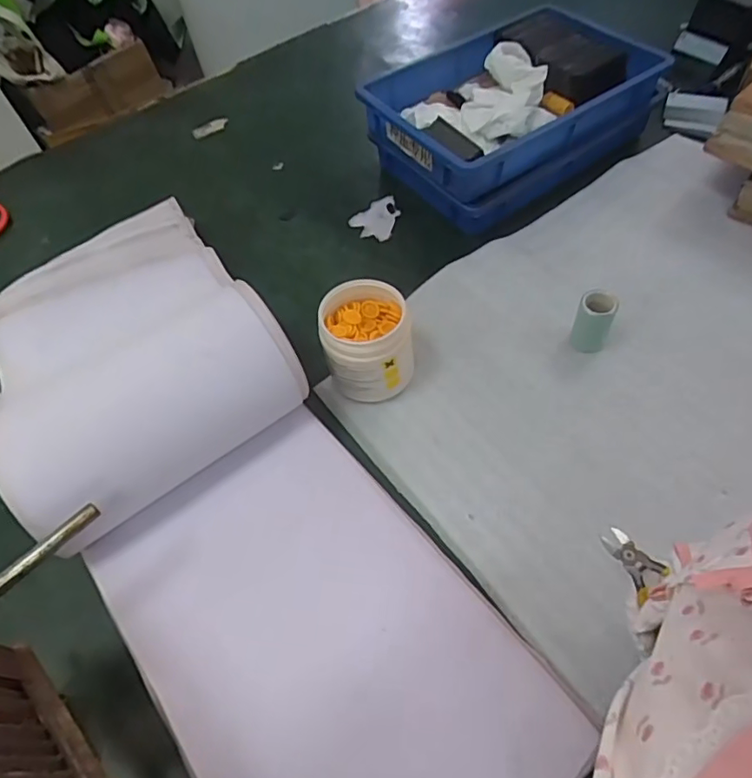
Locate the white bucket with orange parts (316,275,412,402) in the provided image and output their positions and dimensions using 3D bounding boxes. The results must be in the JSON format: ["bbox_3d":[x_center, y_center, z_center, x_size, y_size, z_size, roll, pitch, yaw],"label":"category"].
[{"bbox_3d":[-0.010,-0.050,0.587,0.091,0.100,0.087,-3,57,4],"label":"white bucket with orange parts"}]

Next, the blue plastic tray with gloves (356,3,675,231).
[{"bbox_3d":[0.185,-0.393,0.768,0.359,0.105,0.237,-34,60,-15],"label":"blue plastic tray with gloves"}]

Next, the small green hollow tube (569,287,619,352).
[{"bbox_3d":[0.243,-0.076,0.606,0.039,0.060,0.046,18,61,17],"label":"small green hollow tube"}]

